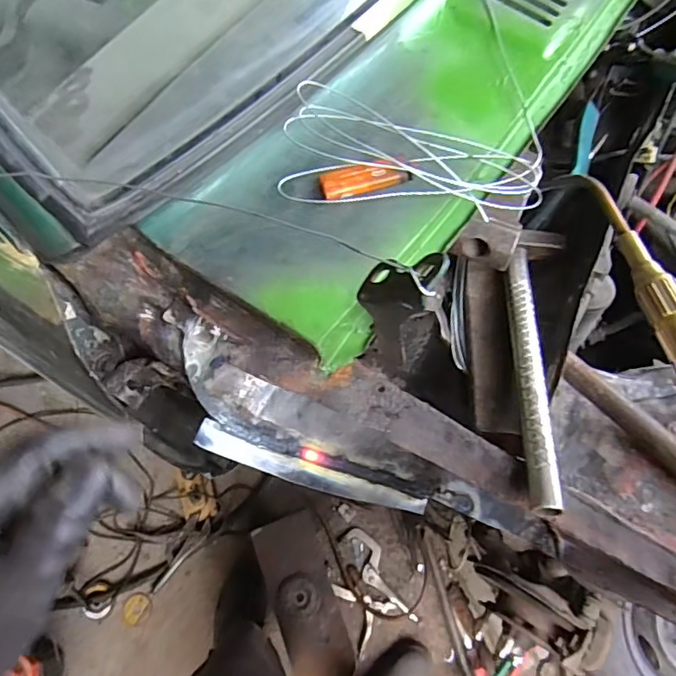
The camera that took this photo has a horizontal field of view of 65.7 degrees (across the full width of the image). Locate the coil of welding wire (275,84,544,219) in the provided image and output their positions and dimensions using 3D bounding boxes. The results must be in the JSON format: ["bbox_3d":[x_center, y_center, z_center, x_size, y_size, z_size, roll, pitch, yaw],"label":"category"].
[{"bbox_3d":[0.061,-0.149,0.423,0.207,0.038,0.108,5,68,1],"label":"coil of welding wire"}]

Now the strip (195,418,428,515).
[{"bbox_3d":[-0.029,0.115,0.474,0.212,0.057,0.031,16,69,5],"label":"strip"}]

